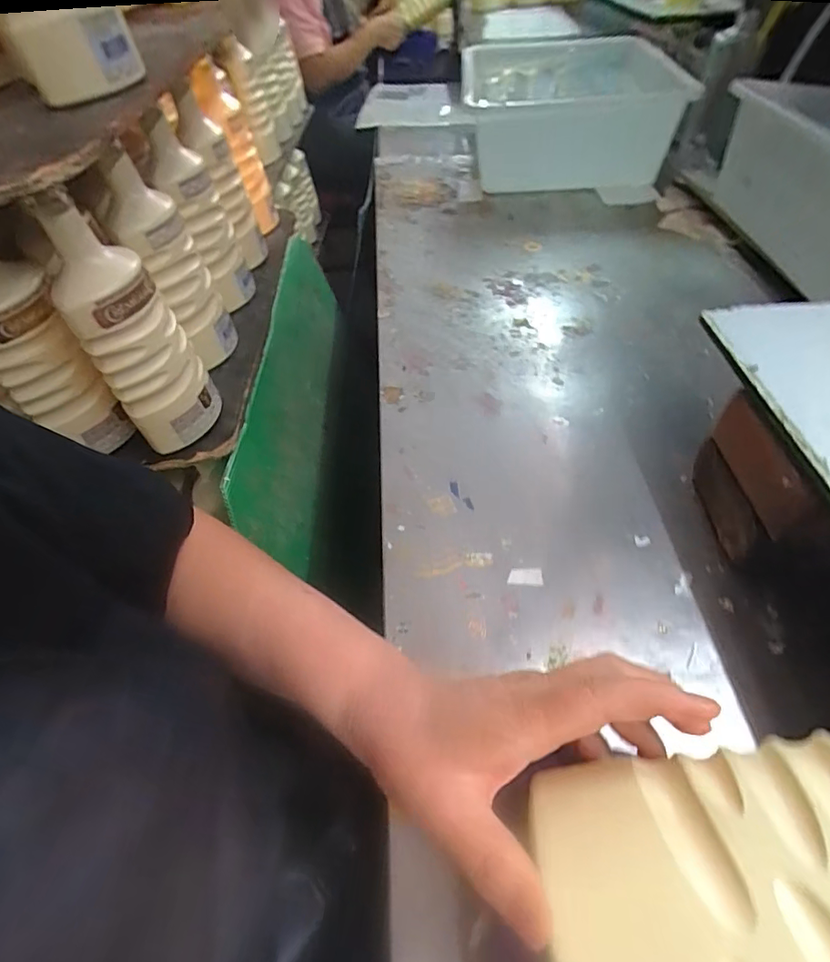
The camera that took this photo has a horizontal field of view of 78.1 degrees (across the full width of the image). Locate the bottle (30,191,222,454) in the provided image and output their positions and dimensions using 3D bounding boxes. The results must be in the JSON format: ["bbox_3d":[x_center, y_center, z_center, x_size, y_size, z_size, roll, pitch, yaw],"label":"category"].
[{"bbox_3d":[-0.254,-0.132,0.469,0.069,0.225,0.073,-14,50,-3],"label":"bottle"}]

